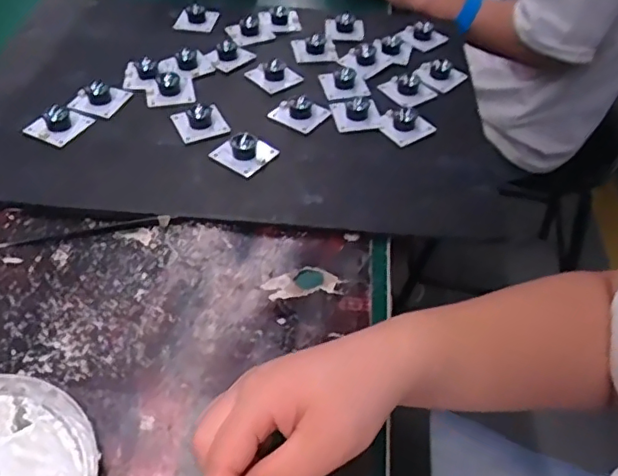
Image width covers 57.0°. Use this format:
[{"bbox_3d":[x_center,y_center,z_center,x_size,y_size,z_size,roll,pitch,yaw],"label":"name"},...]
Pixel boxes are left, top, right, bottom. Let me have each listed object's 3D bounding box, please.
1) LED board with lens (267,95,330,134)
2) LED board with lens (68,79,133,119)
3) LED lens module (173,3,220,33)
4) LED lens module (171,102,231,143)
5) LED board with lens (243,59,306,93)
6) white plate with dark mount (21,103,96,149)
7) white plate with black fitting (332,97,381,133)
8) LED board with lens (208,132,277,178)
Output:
[{"bbox_3d":[-0.011,-0.118,0.522,0.048,0.019,0.041,23,51,19],"label":"LED board with lens"},{"bbox_3d":[-0.193,-0.132,0.523,0.042,0.018,0.043,14,48,10],"label":"LED board with lens"},{"bbox_3d":[-0.126,-0.252,0.639,0.041,0.015,0.049,8,47,5],"label":"LED lens module"},{"bbox_3d":[-0.097,-0.108,0.503,0.042,0.016,0.046,-17,50,-17],"label":"LED lens module"},{"bbox_3d":[-0.035,-0.167,0.566,0.044,0.017,0.037,-26,53,-24],"label":"LED board with lens"},{"bbox_3d":[-0.217,-0.104,0.493,0.038,0.022,0.046,22,50,17],"label":"white plate with dark mount"},{"bbox_3d":[0.045,-0.116,0.525,0.040,0.017,0.043,-6,48,-8],"label":"white plate with black fitting"},{"bbox_3d":[-0.055,-0.078,0.478,0.045,0.021,0.040,27,52,22],"label":"LED board with lens"}]

